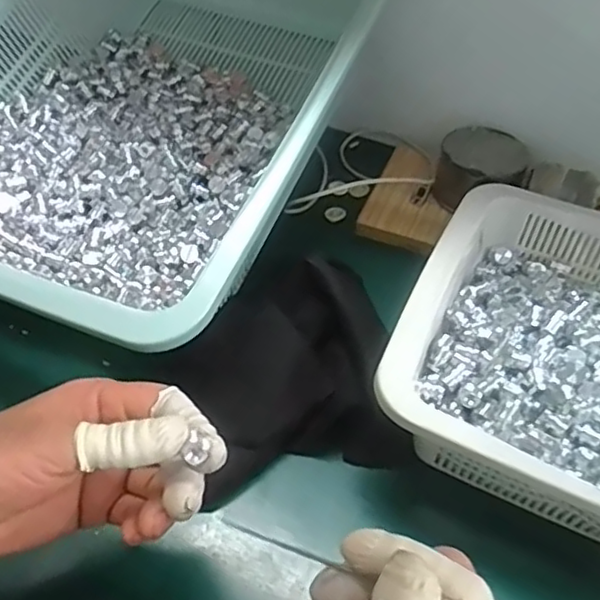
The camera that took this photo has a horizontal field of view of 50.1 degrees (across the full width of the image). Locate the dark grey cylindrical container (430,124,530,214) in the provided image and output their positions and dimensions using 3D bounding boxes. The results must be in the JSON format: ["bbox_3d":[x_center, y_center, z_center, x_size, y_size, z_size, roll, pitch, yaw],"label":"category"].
[{"bbox_3d":[0.160,-0.119,0.590,0.077,0.050,0.080,1,47,-2],"label":"dark grey cylindrical container"}]

